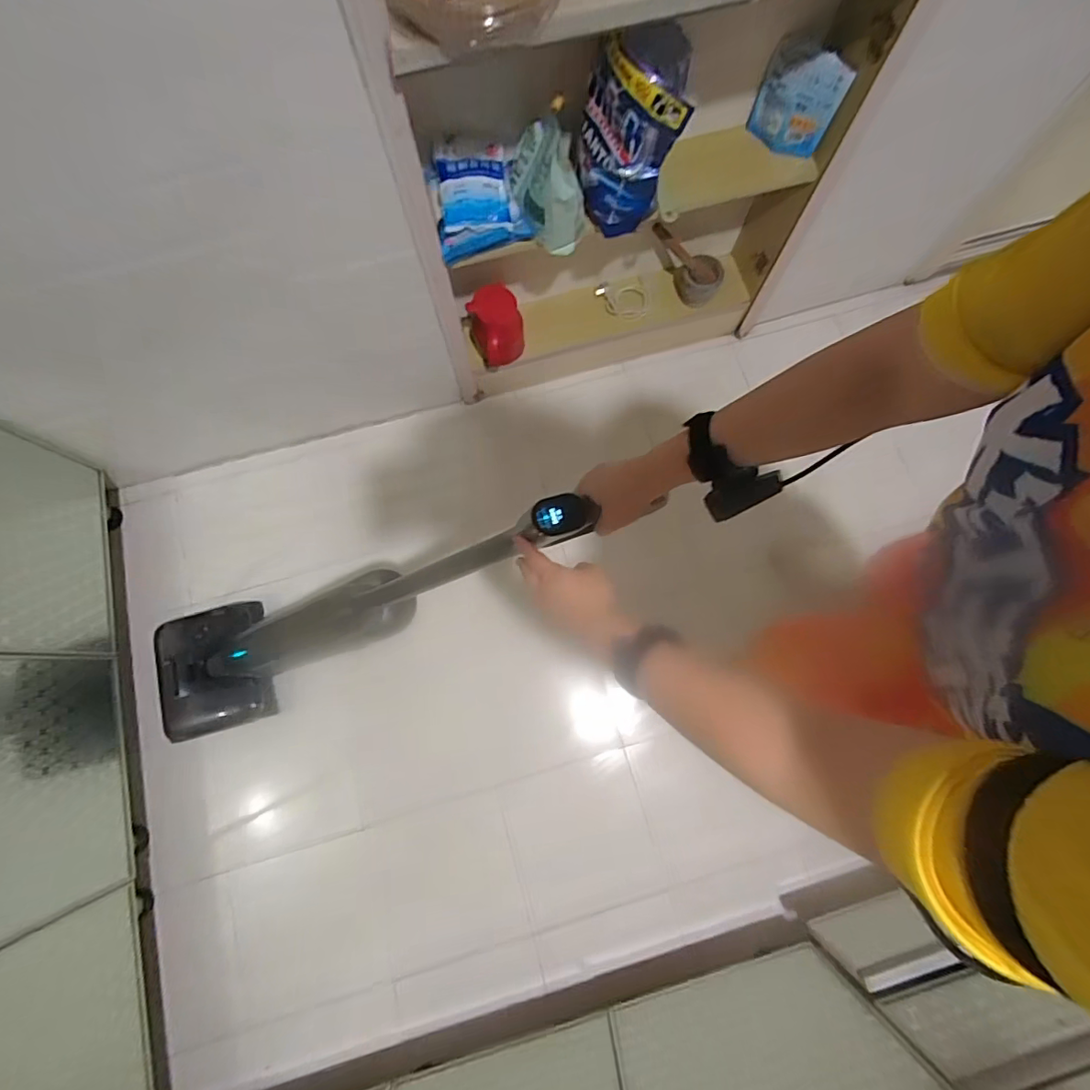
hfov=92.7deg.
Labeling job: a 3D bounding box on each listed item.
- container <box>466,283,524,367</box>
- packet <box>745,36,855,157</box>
[{"bbox_3d":[-0.108,-0.500,1.187,0.117,0.160,0.102,-17,77,-3],"label":"container"},{"bbox_3d":[0.430,-0.755,0.885,0.135,0.138,0.041,23,78,5],"label":"packet"}]

